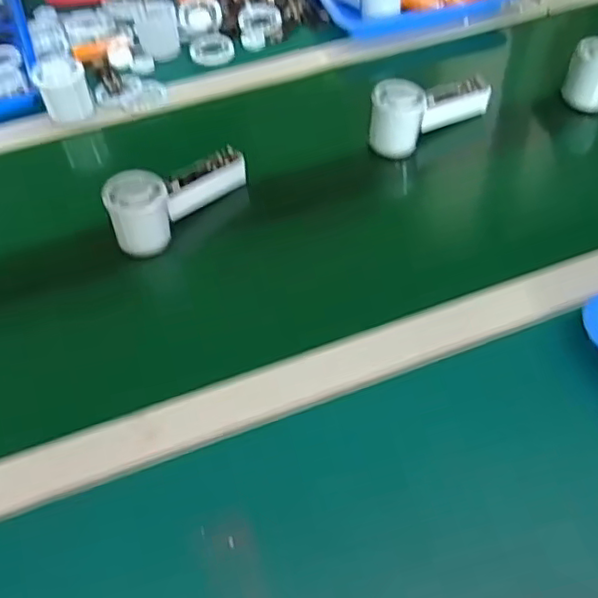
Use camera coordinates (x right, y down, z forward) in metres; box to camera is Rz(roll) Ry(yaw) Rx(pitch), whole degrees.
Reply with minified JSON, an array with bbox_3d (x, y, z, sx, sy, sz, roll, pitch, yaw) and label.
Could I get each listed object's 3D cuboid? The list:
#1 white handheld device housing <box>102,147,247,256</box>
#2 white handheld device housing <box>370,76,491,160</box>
[{"bbox_3d":[-0.116,-0.106,0.606,0.153,0.063,0.046,-32,57,-22],"label":"white handheld device housing"},{"bbox_3d":[0.145,-0.215,0.680,0.158,0.064,0.051,-30,57,-21],"label":"white handheld device housing"}]

